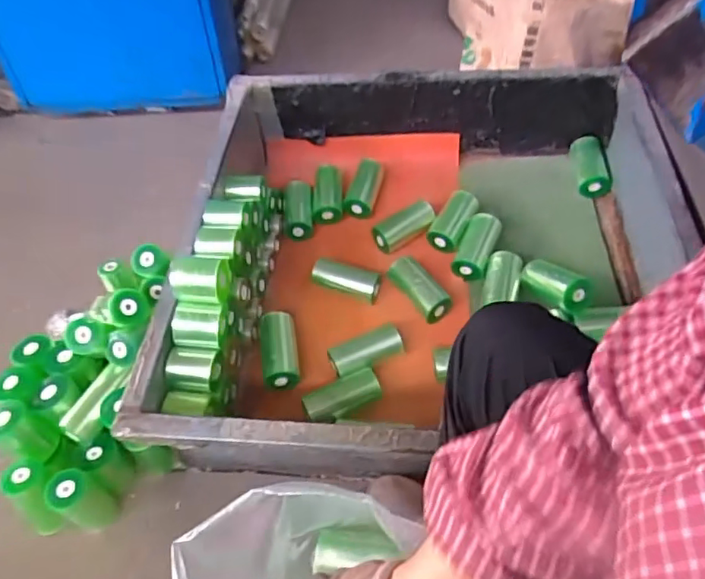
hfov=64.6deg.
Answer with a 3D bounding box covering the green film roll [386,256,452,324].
[{"bbox_3d":[0.125,-0.003,1.006,0.054,0.065,0.125,-35,71,-26],"label":"green film roll"}]

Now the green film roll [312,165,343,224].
[{"bbox_3d":[-0.048,-0.207,1.181,0.058,0.046,0.140,0,64,5],"label":"green film roll"}]

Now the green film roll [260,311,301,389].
[{"bbox_3d":[-0.123,0.099,0.948,0.063,0.046,0.134,-9,60,-4],"label":"green film roll"}]

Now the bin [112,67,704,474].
[{"bbox_3d":[0.126,-0.057,0.965,0.795,0.291,0.766,0,46,4],"label":"bin"}]

